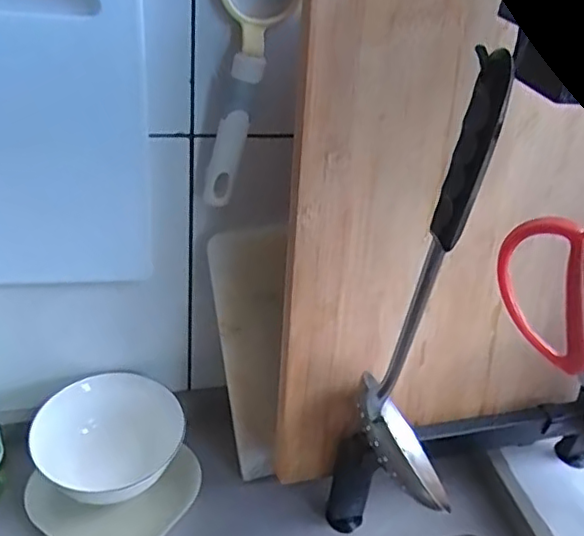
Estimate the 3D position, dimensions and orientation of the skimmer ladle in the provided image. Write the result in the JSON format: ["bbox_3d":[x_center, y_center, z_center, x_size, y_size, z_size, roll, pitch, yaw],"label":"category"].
[{"bbox_3d":[0.095,0.037,0.374,0.075,0.325,0.065,23,39,20],"label":"skimmer ladle"}]

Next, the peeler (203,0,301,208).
[{"bbox_3d":[-0.032,-0.130,0.444,0.056,0.173,0.033,5,36,-4],"label":"peeler"}]

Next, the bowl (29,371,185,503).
[{"bbox_3d":[-0.163,0.156,0.542,0.112,0.055,0.126,11,36,5],"label":"bowl"}]

